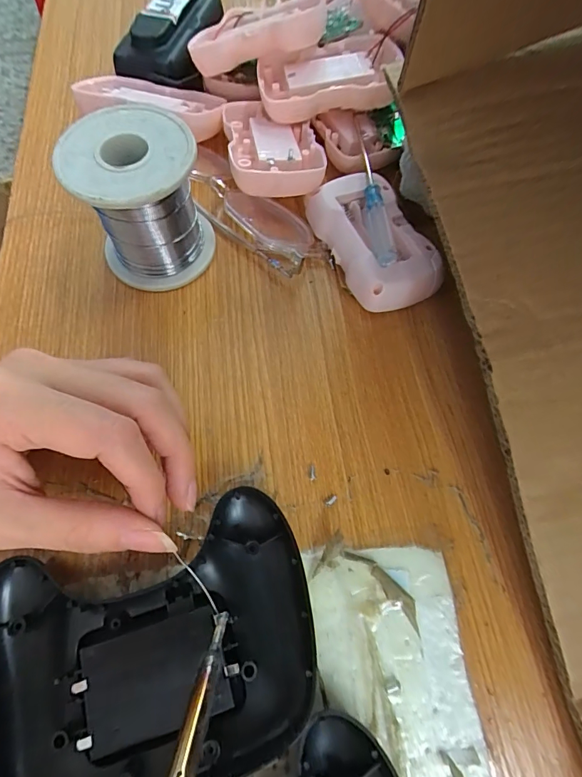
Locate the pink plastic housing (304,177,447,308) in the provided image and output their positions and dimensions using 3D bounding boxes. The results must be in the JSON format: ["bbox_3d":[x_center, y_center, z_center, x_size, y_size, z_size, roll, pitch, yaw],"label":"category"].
[{"bbox_3d":[0.047,-0.084,0.234,0.049,0.023,0.084,-24,70,-10],"label":"pink plastic housing"}]

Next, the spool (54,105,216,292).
[{"bbox_3d":[-0.075,-0.094,0.211,0.059,0.065,0.055,-8,68,-6],"label":"spool"}]

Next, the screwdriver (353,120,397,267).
[{"bbox_3d":[0.047,-0.107,0.228,0.010,0.013,0.089,-4,68,-3],"label":"screwdriver"}]

